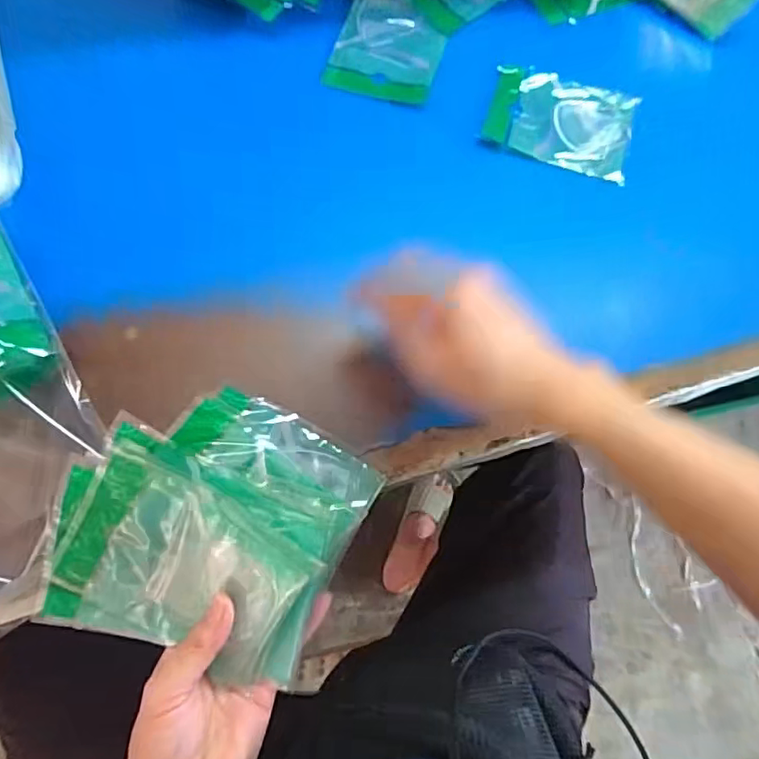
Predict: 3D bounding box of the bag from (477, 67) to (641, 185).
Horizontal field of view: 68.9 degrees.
[{"bbox_3d":[0.168,-0.239,0.513,0.129,0.019,0.105,17,70,4],"label":"bag"}]

